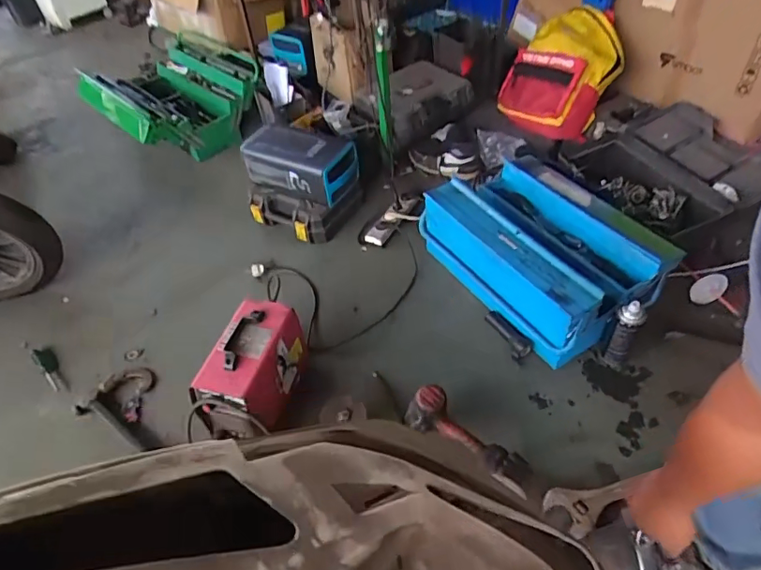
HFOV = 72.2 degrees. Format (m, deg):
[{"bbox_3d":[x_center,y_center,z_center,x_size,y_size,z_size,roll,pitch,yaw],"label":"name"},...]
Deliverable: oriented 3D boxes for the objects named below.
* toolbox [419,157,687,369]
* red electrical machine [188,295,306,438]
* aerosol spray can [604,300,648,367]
[{"bbox_3d":[0.423,-0.104,1.356,0.392,0.214,0.531,-27,49,-18],"label":"toolbox"},{"bbox_3d":[-0.278,0.190,1.161,0.162,0.186,0.252,9,48,16],"label":"red electrical machine"},{"bbox_3d":[0.549,0.120,1.183,0.056,0.199,0.066,25,54,27],"label":"aerosol spray can"}]

